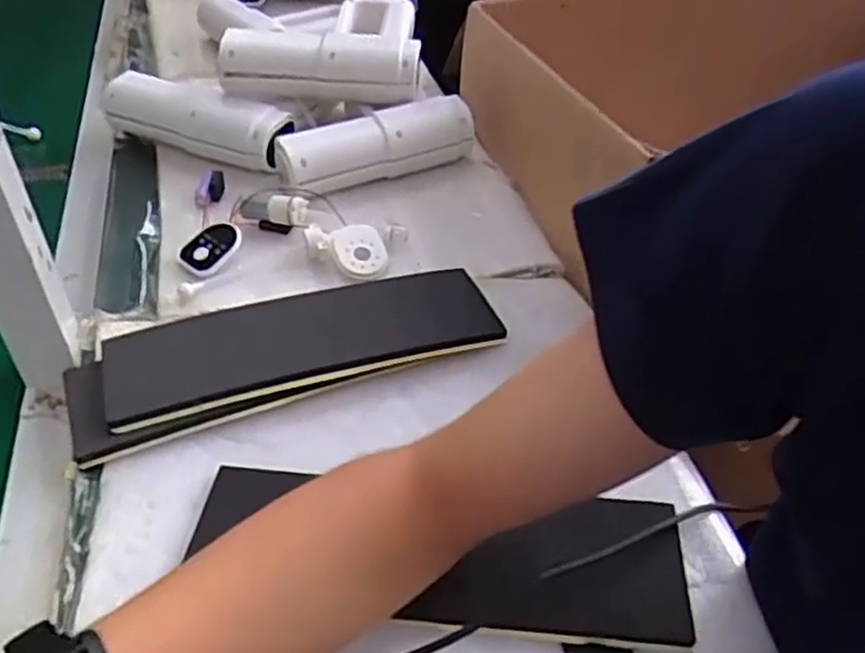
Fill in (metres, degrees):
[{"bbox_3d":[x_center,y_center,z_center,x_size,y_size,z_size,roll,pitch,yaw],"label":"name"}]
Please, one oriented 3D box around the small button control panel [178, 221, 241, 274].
[{"bbox_3d":[-0.203,-0.073,0.692,0.046,0.017,0.075,19,44,19],"label":"small button control panel"}]

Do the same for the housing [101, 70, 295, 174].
[{"bbox_3d":[-0.262,-0.224,0.835,0.225,0.069,0.056,15,43,15],"label":"housing"}]

